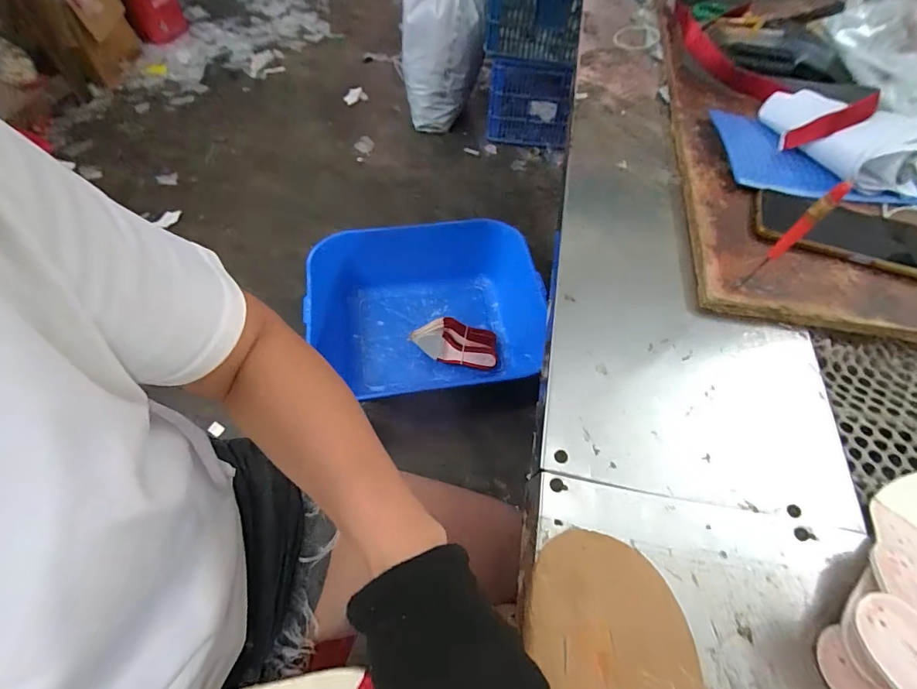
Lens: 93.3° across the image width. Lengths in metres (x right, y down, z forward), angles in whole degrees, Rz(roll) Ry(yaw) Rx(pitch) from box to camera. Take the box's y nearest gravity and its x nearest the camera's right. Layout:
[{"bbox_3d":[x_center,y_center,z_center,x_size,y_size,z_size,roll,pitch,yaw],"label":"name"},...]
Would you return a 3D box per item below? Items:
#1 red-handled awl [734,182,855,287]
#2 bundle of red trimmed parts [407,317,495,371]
[{"bbox_3d":[0.268,-0.082,0.354,0.009,0.119,0.012,-36,66,-22],"label":"red-handled awl"},{"bbox_3d":[-0.004,-0.002,1.182,0.228,0.071,0.121,18,59,8],"label":"bundle of red trimmed parts"}]

